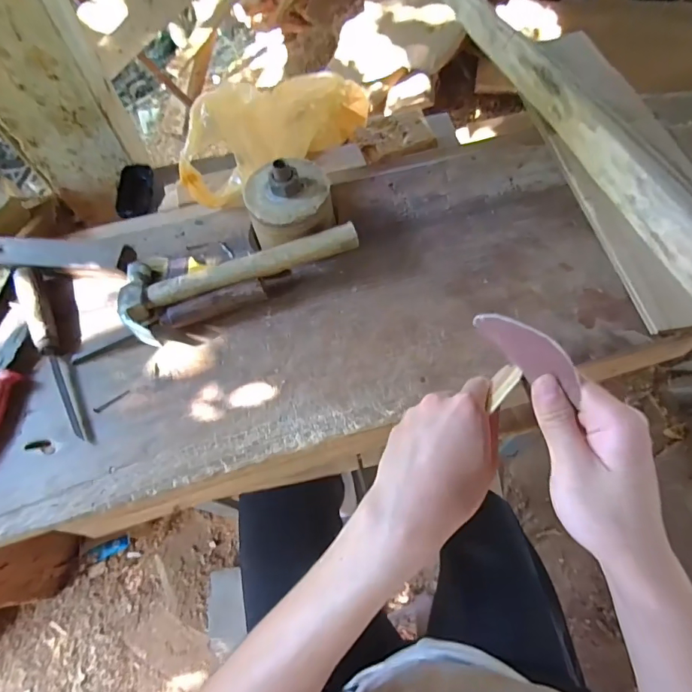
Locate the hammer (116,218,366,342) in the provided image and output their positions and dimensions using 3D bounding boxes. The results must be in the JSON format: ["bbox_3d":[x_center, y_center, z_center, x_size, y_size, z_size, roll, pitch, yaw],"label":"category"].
[{"bbox_3d":[-0.129,-0.101,0.510,0.274,0.041,0.111,-22,66,-9],"label":"hammer"}]

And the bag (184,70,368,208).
[{"bbox_3d":[-0.095,-0.286,0.576,0.272,0.118,0.070,-32,68,-13],"label":"bag"}]

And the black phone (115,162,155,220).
[{"bbox_3d":[-0.357,-0.266,0.733,0.058,0.013,0.111,-8,64,-2],"label":"black phone"}]

